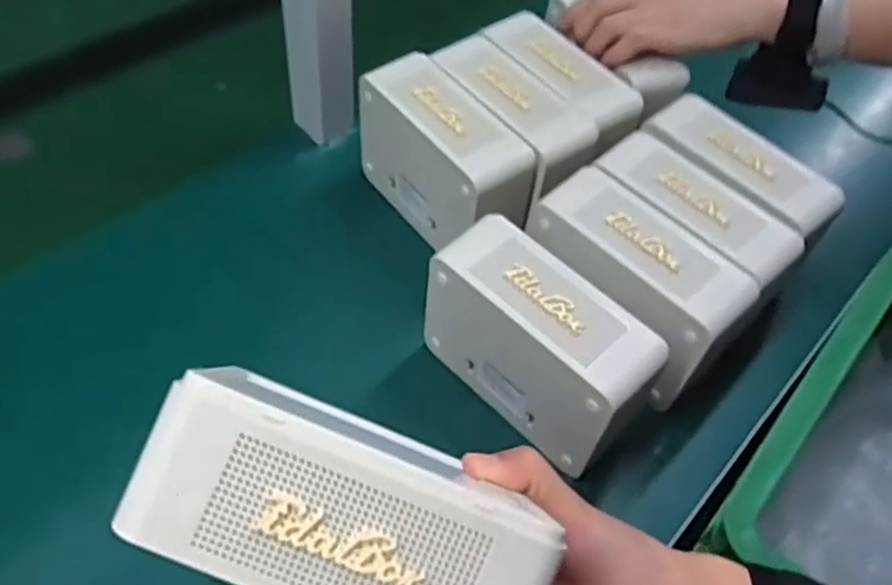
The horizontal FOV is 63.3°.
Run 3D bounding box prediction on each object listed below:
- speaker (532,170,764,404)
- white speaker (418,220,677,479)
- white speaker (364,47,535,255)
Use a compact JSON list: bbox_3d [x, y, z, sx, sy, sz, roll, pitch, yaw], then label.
[{"bbox_3d":[0.118,-0.002,0.467,0.070,0.084,0.139,-30,60,-27],"label":"speaker"},{"bbox_3d":[0.054,0.035,0.440,0.053,0.098,0.138,-36,62,-29],"label":"white speaker"},{"bbox_3d":[0.000,-0.091,0.530,0.059,0.101,0.150,-26,58,-24],"label":"white speaker"}]

